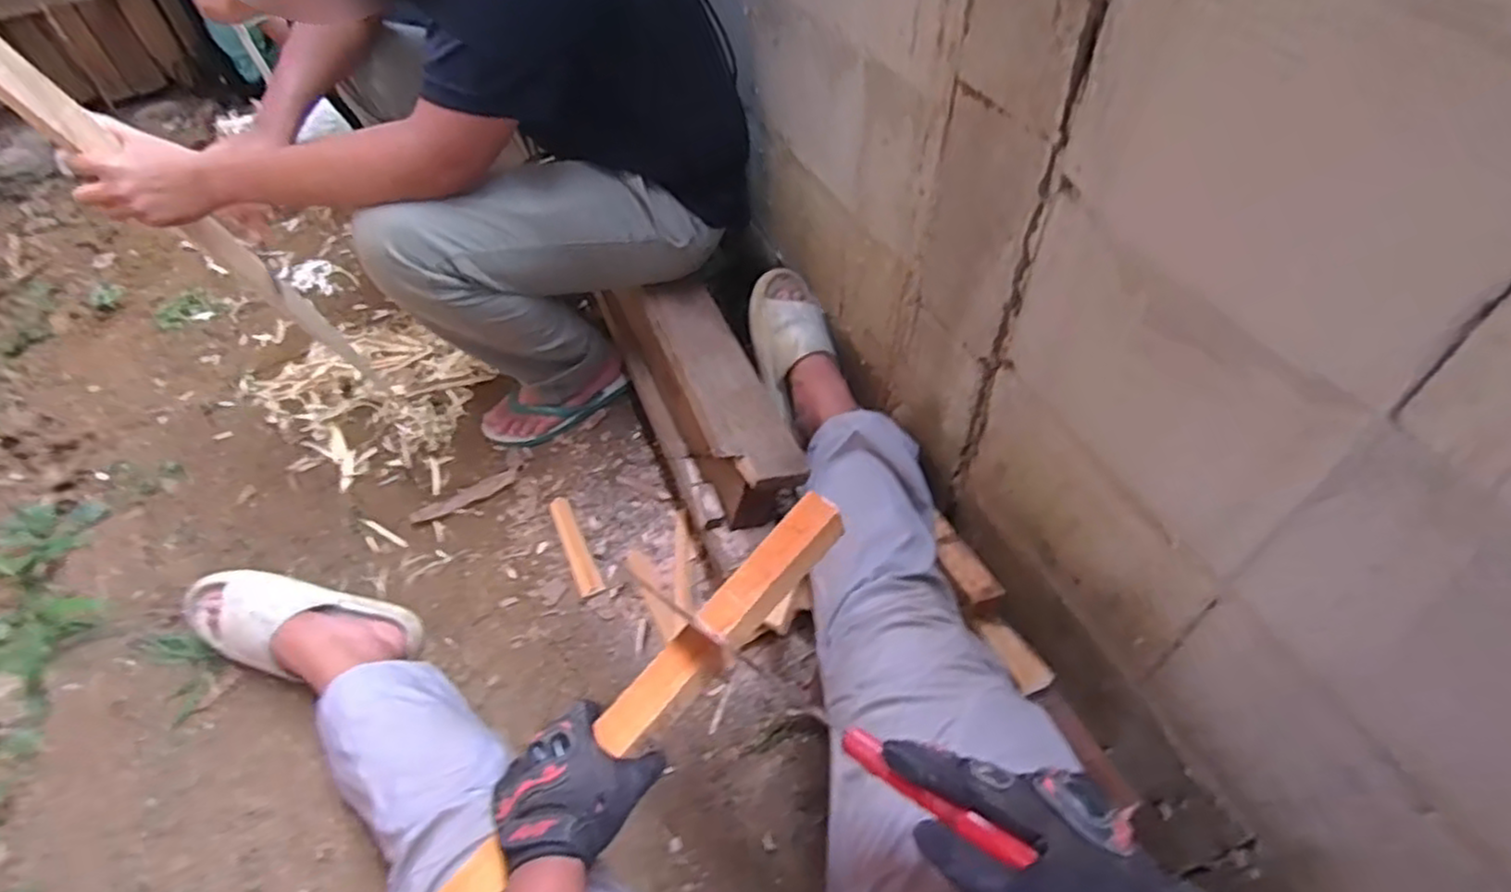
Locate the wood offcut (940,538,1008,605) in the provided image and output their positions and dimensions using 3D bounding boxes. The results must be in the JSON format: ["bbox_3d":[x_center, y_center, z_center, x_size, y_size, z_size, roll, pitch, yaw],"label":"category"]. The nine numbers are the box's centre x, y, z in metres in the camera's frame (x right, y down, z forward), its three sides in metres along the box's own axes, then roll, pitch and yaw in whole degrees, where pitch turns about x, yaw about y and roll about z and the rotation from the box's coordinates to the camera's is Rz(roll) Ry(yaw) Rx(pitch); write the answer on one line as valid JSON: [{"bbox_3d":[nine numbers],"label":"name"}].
[{"bbox_3d":[0.273,0.160,0.947,0.046,0.020,0.097,-23,56,-15],"label":"wood offcut"}]

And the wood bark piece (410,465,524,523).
[{"bbox_3d":[-0.460,0.079,1.181,0.179,0.012,0.030,-23,56,-15],"label":"wood bark piece"}]

